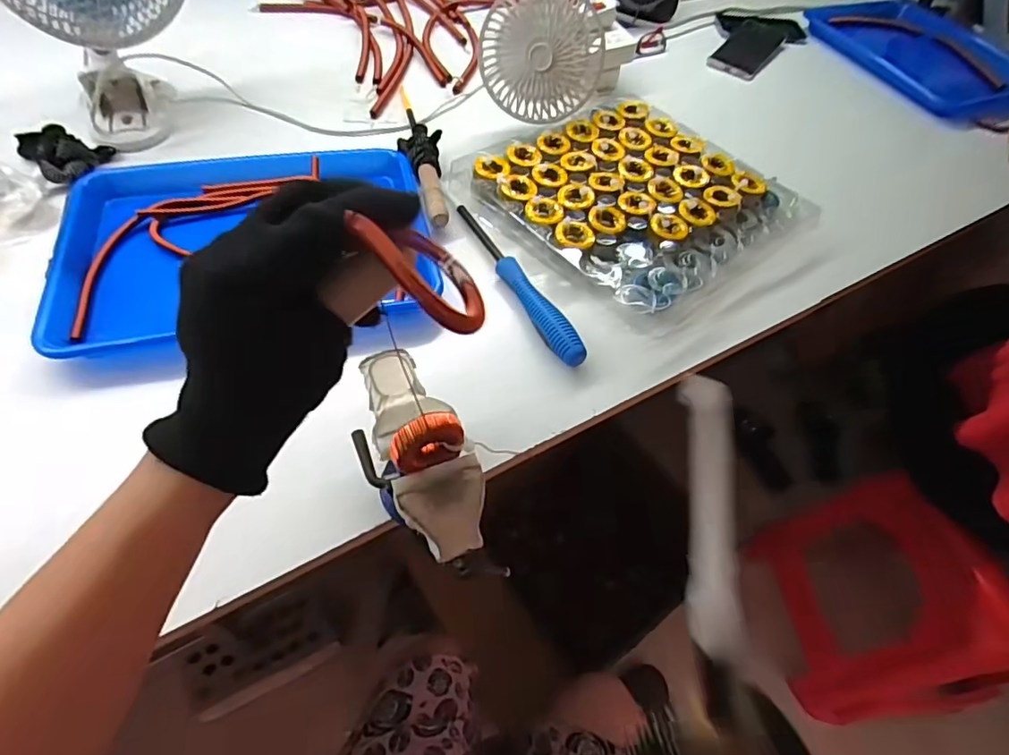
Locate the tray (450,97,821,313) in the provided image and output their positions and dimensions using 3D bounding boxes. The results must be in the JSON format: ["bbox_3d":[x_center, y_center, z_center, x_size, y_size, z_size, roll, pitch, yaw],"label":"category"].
[{"bbox_3d":[0.142,-0.203,0.614,0.282,0.033,0.279,-32,62,-23],"label":"tray"}]

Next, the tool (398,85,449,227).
[{"bbox_3d":[-0.101,-0.278,0.652,0.041,0.037,0.287,-10,56,-10],"label":"tool"}]

